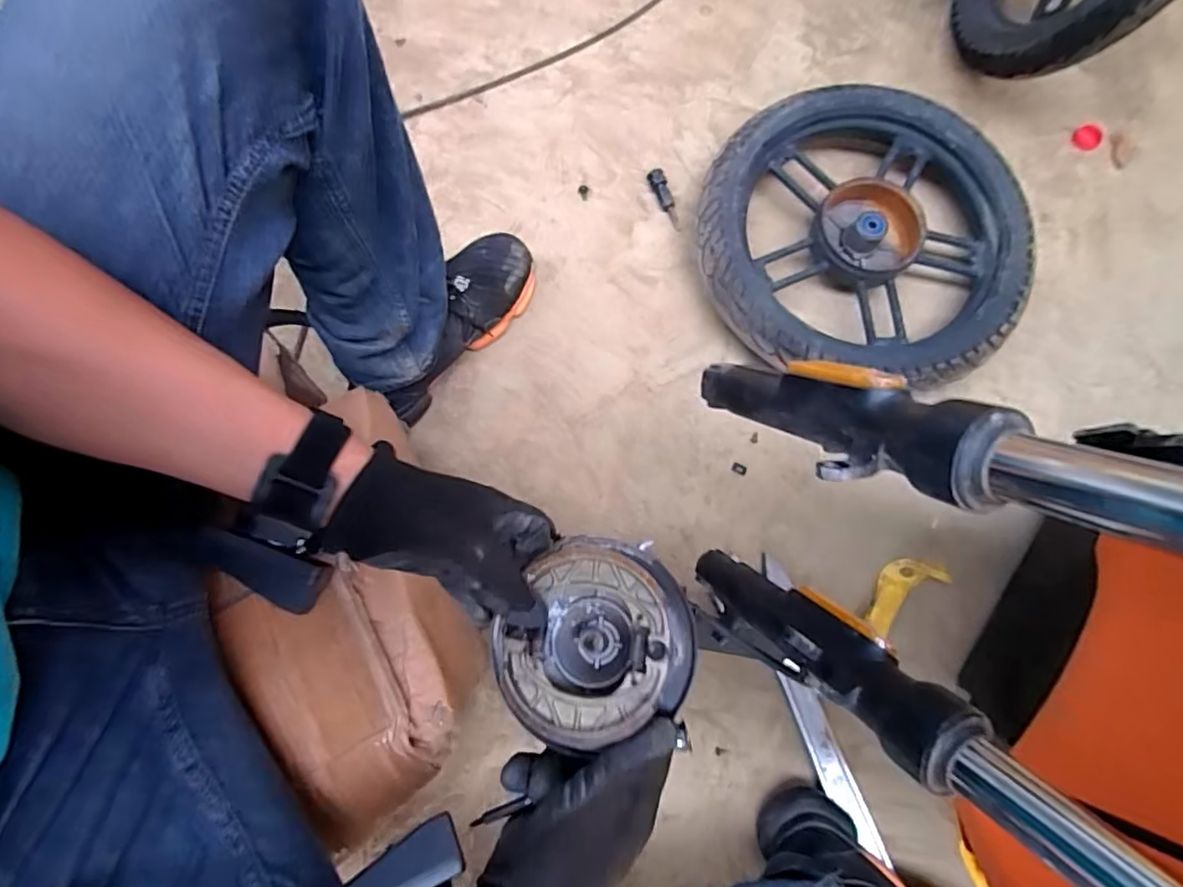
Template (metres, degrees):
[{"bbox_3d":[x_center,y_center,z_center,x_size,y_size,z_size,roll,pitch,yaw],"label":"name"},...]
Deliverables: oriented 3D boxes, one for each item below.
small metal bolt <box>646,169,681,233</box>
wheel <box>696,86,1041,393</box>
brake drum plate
[{"bbox_3d":[0.094,-0.307,0.752,0.019,0.018,0.079,-24,79,-6],"label":"small metal bolt"},{"bbox_3d":[0.323,-0.241,0.710,0.386,0.078,0.357,0,77,-1],"label":"wheel"},{"bbox_3d":[0.001,0.116,0.371,0.117,0.057,0.108,0,77,-1],"label":"brake drum plate"}]

